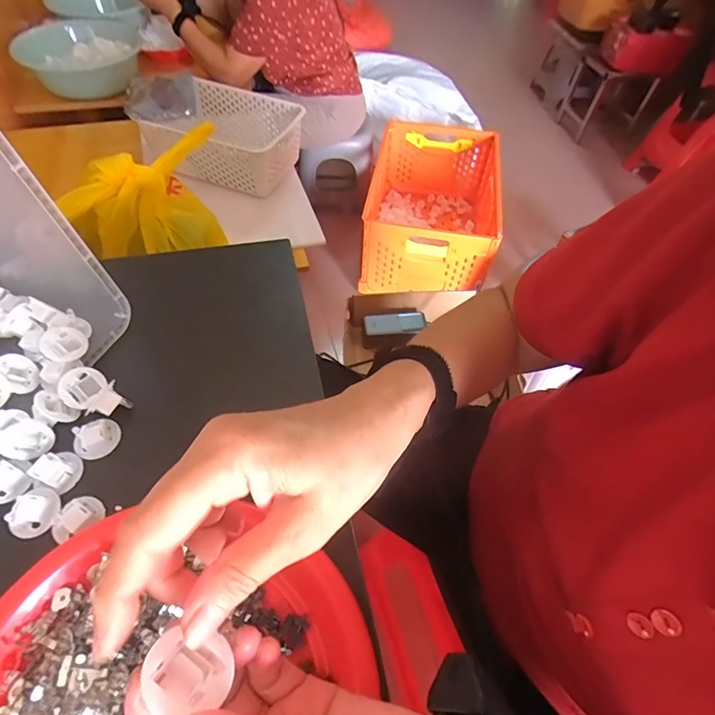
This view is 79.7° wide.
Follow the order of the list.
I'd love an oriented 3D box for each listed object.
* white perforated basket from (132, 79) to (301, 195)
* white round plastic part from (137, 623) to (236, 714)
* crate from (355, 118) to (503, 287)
[{"bbox_3d":[-0.283,-0.480,0.946,0.295,0.113,0.209,19,56,9],"label":"white perforated basket"},{"bbox_3d":[-0.065,0.120,0.165,0.031,0.006,0.029,25,26,-13],"label":"white round plastic part"},{"bbox_3d":[0.257,-0.529,1.531,0.428,0.293,0.658,10,55,2],"label":"crate"}]

